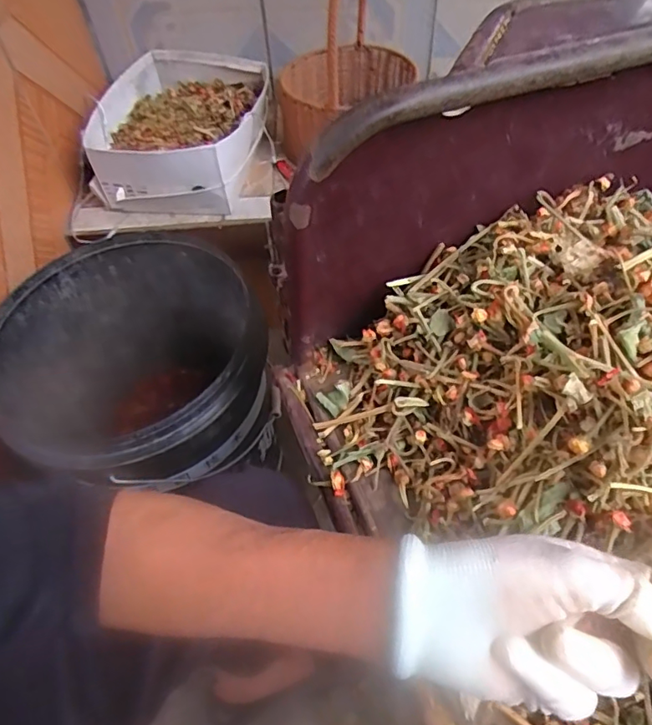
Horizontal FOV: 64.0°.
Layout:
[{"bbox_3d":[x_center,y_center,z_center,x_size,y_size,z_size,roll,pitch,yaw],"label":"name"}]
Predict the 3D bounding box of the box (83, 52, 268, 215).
[{"bbox_3d":[-0.220,-0.364,0.819,0.242,0.113,0.275,-3,53,2],"label":"box"}]

